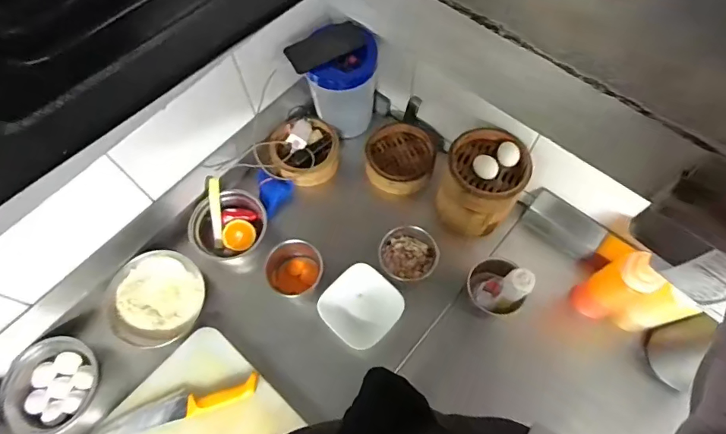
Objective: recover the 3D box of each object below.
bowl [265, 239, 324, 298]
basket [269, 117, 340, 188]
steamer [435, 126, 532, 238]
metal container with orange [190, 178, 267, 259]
[{"bbox_3d":[-0.146,0.116,0.960,0.115,0.082,0.120,-1,65,1],"label":"bowl"},{"bbox_3d":[-0.139,-0.167,1.068,0.157,0.077,0.172,-1,65,1],"label":"basket"},{"bbox_3d":[0.256,-0.066,0.967,0.158,0.191,0.165,-1,65,1],"label":"steamer"},{"bbox_3d":[-0.305,0.014,1.020,0.172,0.078,0.161,-1,65,1],"label":"metal container with orange"}]

